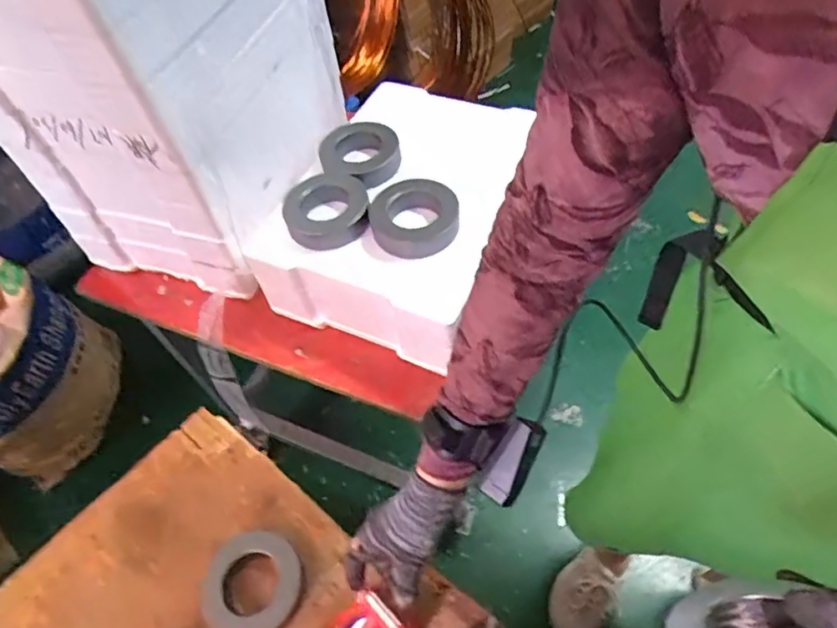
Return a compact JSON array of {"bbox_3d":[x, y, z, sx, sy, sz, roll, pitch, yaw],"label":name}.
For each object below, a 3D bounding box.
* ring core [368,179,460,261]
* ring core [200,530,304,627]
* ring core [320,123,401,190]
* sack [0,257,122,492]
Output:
[{"bbox_3d":[-0.005,-0.115,0.672,0.104,0.031,0.100,-2,55,3],"label":"ring core"},{"bbox_3d":[-0.178,0.295,0.606,0.107,0.040,0.104,-2,55,3],"label":"ring core"},{"bbox_3d":[-0.075,-0.212,0.746,0.091,0.039,0.096,-2,55,3],"label":"ring core"},{"bbox_3d":[-0.861,0.121,1.221,0.292,0.510,0.301,-21,57,-10],"label":"sack"}]

